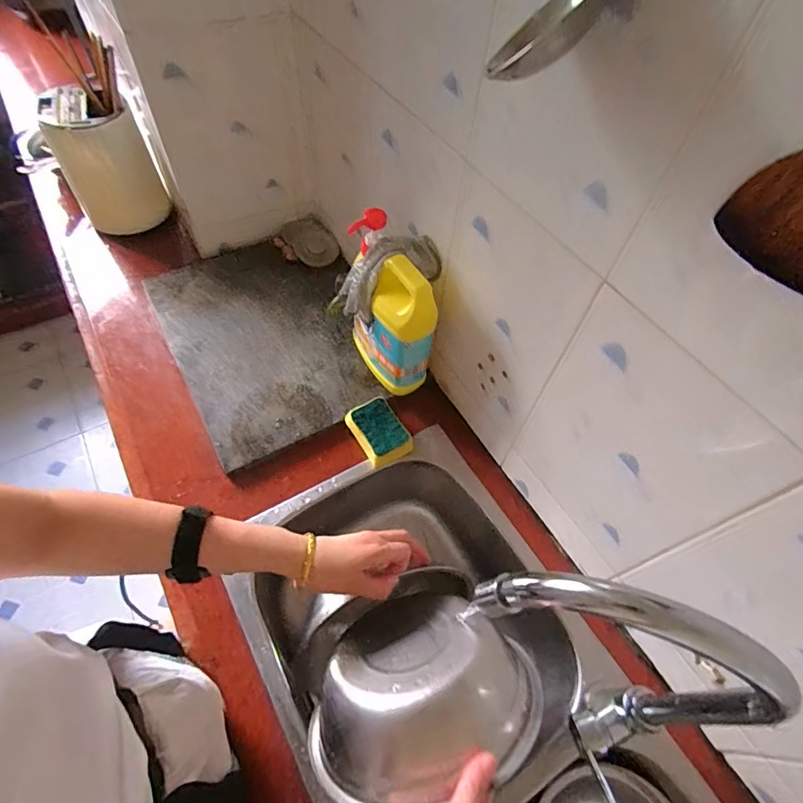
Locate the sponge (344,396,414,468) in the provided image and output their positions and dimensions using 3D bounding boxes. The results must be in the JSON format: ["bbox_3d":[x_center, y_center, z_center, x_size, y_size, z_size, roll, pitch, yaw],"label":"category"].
[{"bbox_3d":[-0.032,0.043,0.679,0.069,0.021,0.094,-26,63,-19],"label":"sponge"}]

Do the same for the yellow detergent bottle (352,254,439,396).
[{"bbox_3d":[-0.012,-0.096,0.650,0.067,0.212,0.114,-28,63,-20],"label":"yellow detergent bottle"}]

